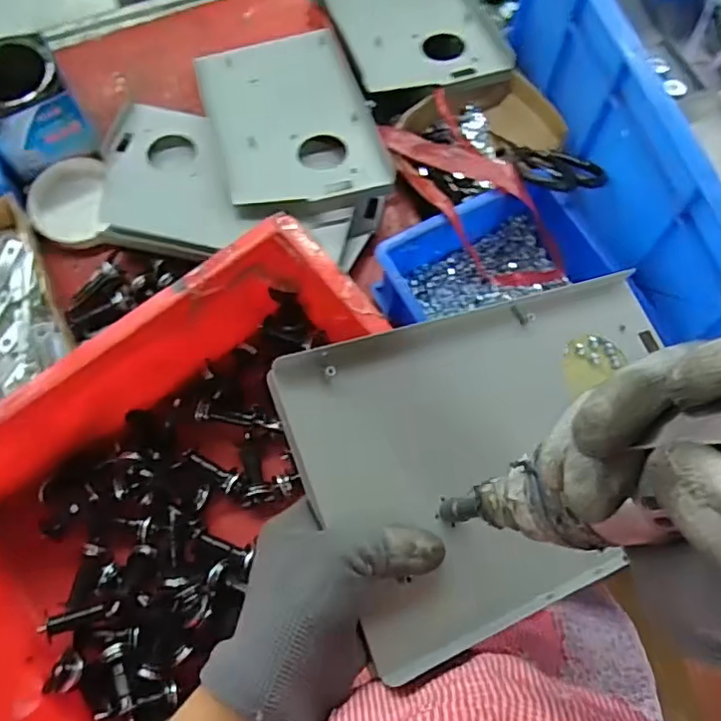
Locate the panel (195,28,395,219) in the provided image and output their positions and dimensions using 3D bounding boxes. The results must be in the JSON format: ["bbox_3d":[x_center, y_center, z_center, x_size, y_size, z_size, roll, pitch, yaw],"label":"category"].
[{"bbox_3d":[-0.075,-0.263,0.644,0.163,0.030,0.232,-16,72,-6],"label":"panel"}]

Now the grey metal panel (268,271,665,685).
[{"bbox_3d":[0.098,0.046,0.358,0.266,0.027,0.167,-15,76,-25],"label":"grey metal panel"}]

